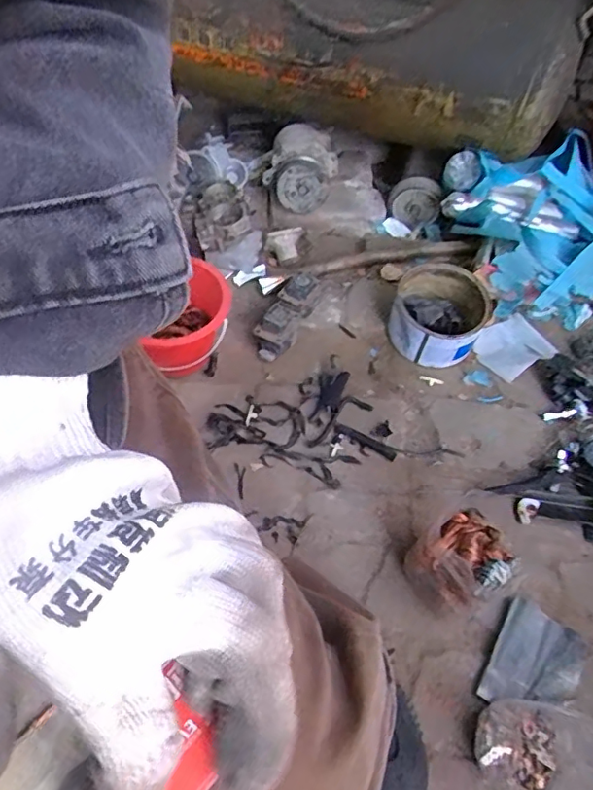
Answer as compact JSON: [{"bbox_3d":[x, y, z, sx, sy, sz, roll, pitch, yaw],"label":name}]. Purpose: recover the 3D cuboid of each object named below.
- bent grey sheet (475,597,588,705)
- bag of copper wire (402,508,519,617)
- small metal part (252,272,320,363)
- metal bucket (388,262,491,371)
[{"bbox_3d":[0.294,0.332,0.686,0.100,0.019,0.130,29,61,15],"label":"bent grey sheet"},{"bbox_3d":[0.196,0.210,0.686,0.081,0.150,0.102,-30,64,-19],"label":"bag of copper wire"},{"bbox_3d":[-0.018,-0.135,0.942,0.065,0.056,0.172,21,59,11],"label":"small metal part"},{"bbox_3d":[0.240,-0.141,0.949,0.158,0.087,0.164,1,58,-2],"label":"metal bucket"}]

